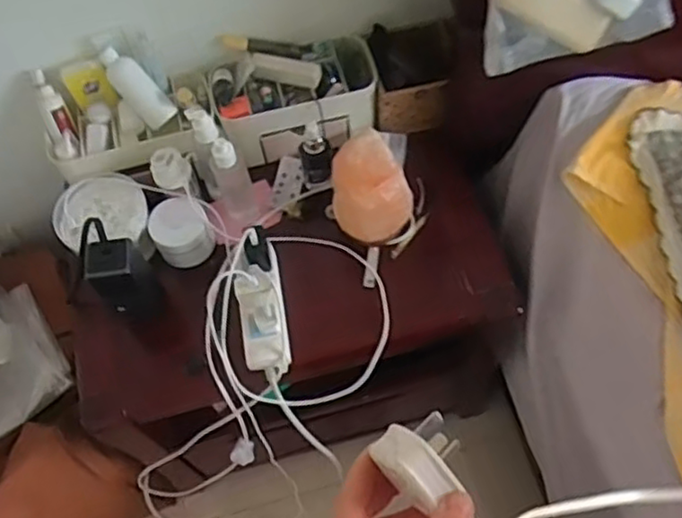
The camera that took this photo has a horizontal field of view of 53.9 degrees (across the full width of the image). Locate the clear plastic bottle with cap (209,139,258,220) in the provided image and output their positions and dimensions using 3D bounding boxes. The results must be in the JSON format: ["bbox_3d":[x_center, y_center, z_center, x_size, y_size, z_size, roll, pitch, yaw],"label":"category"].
[{"bbox_3d":[-0.145,-0.106,0.902,0.049,0.157,0.036,-20,63,-7],"label":"clear plastic bottle with cap"}]

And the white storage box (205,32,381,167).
[{"bbox_3d":[-0.064,-0.228,0.968,0.232,0.132,0.125,-13,62,-3],"label":"white storage box"}]

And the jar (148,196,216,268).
[{"bbox_3d":[-0.219,-0.035,0.910,0.069,0.061,0.074,-1,62,3],"label":"jar"}]

